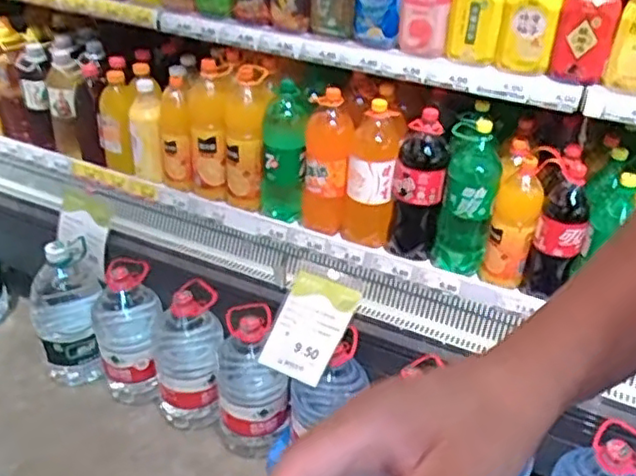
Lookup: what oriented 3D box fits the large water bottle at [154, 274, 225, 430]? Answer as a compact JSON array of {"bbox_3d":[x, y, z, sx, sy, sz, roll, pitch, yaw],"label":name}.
[{"bbox_3d":[-0.292,0.261,1.488,0.151,0.353,0.173,-4,33,-12],"label":"large water bottle"}]

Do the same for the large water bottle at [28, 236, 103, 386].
[{"bbox_3d":[-0.605,0.191,1.588,0.165,0.356,0.149,-10,35,-20],"label":"large water bottle"}]

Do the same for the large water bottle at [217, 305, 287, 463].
[{"bbox_3d":[-0.144,0.313,1.413,0.151,0.339,0.144,-2,33,-8],"label":"large water bottle"}]

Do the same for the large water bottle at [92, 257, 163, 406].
[{"bbox_3d":[-0.444,0.221,1.543,0.154,0.364,0.158,-7,34,-16],"label":"large water bottle"}]

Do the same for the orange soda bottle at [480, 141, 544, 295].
[{"bbox_3d":[0.377,-0.027,1.275,0.090,0.277,0.097,15,34,18],"label":"orange soda bottle"}]

